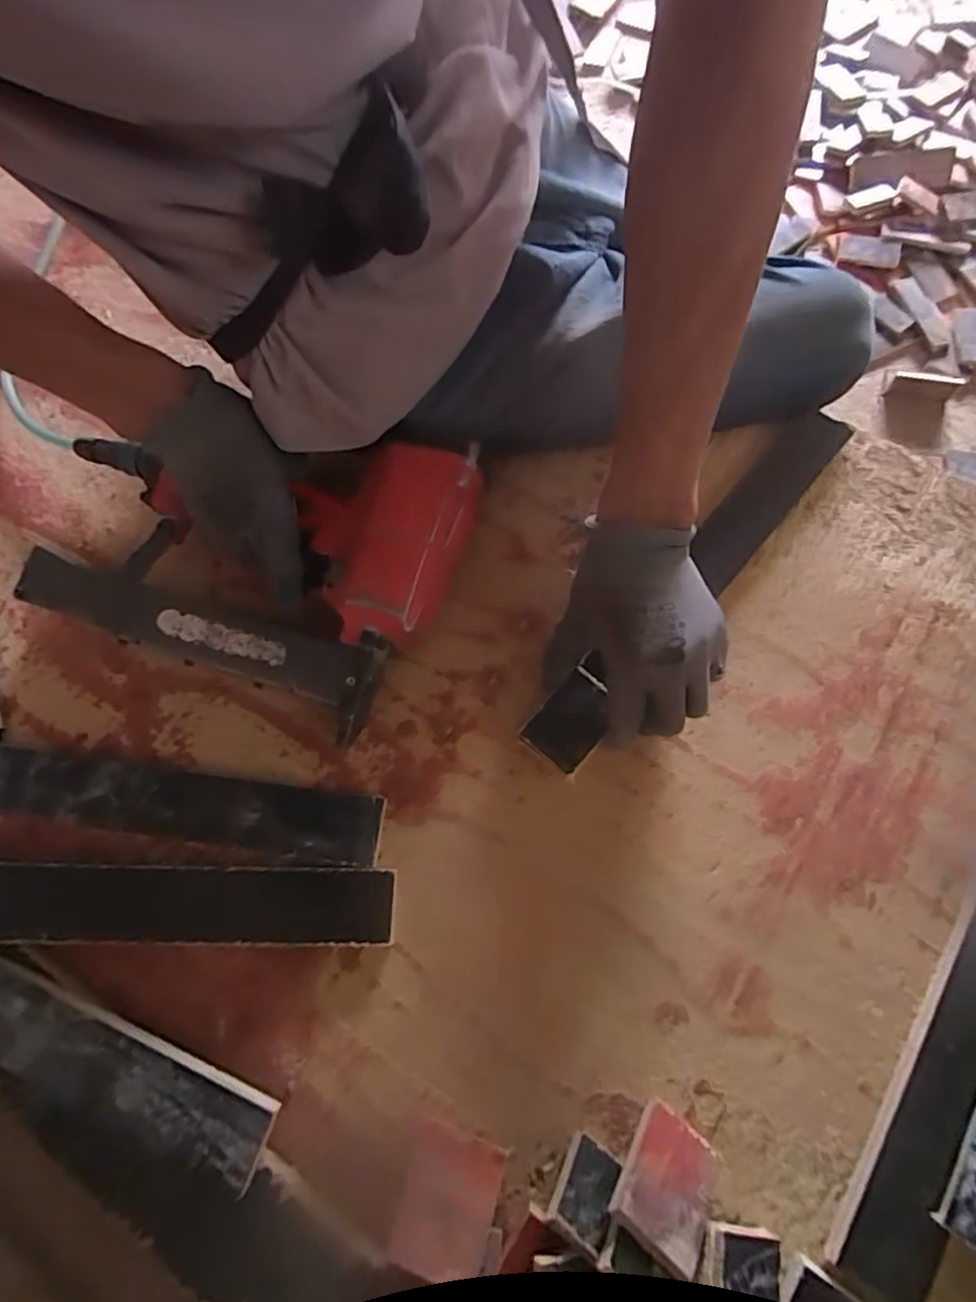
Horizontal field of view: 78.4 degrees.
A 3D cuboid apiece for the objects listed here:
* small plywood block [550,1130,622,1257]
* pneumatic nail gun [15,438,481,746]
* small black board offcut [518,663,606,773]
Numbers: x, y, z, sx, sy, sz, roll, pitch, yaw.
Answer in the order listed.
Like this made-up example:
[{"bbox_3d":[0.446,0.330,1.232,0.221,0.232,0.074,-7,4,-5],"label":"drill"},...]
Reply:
[{"bbox_3d":[0.055,0.303,0.336,0.029,0.009,0.045,30,39,15],"label":"small plywood block"},{"bbox_3d":[-0.188,-0.080,0.455,0.321,0.071,0.196,18,73,7],"label":"pneumatic nail gun"},{"bbox_3d":[0.060,0.049,0.426,0.046,0.009,0.064,40,77,13],"label":"small black board offcut"}]

